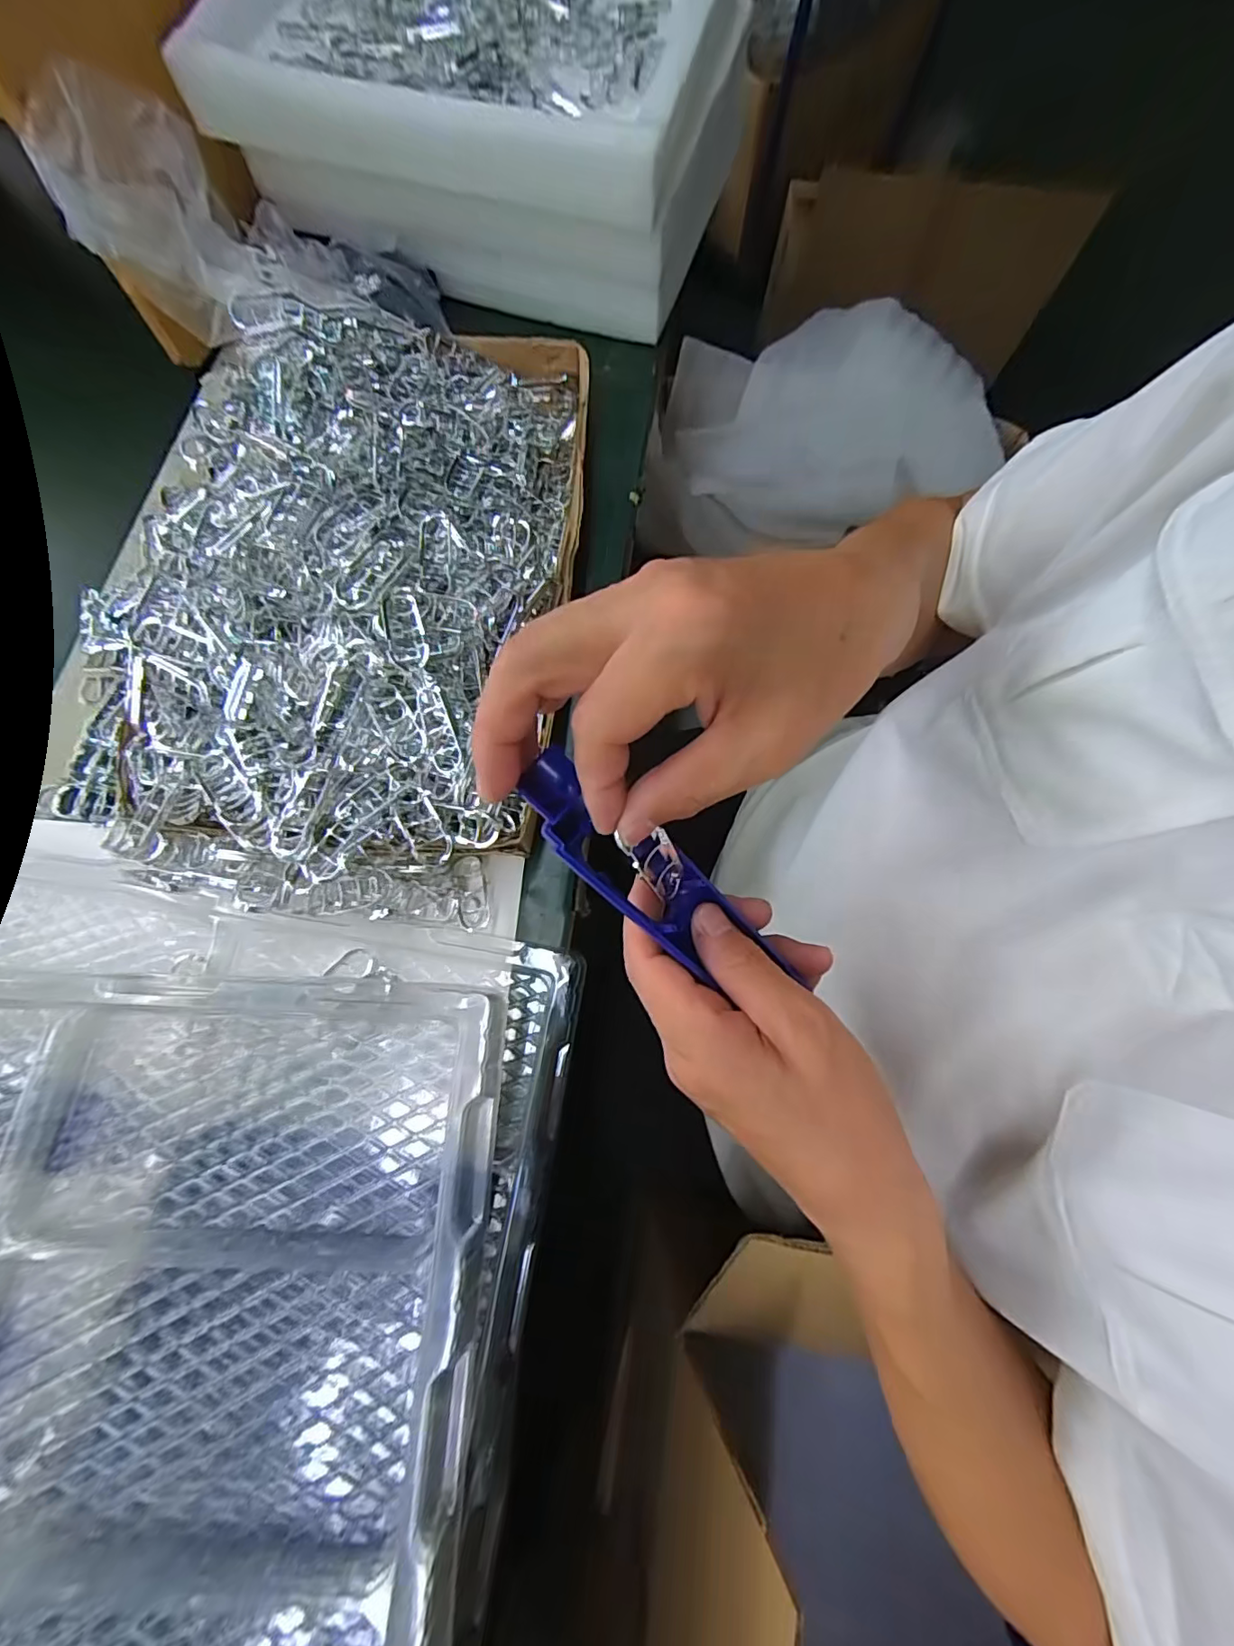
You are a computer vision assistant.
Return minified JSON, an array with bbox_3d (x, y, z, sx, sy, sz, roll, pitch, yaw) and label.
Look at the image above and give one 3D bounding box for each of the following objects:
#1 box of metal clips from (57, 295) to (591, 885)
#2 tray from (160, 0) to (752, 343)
[{"bbox_3d":[-0.199,-0.186,0.376,0.327,0.065,0.439,5,73,0],"label":"box of metal clips"},{"bbox_3d":[-0.107,-0.594,0.466,0.361,0.136,0.279,15,73,3],"label":"tray"}]

